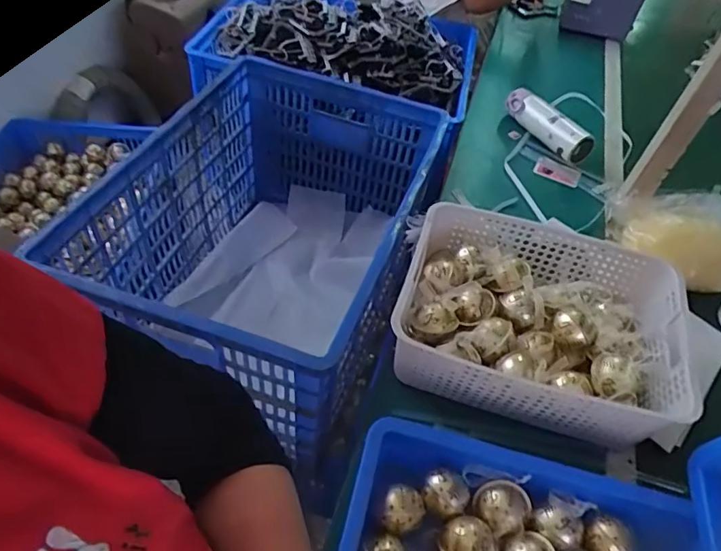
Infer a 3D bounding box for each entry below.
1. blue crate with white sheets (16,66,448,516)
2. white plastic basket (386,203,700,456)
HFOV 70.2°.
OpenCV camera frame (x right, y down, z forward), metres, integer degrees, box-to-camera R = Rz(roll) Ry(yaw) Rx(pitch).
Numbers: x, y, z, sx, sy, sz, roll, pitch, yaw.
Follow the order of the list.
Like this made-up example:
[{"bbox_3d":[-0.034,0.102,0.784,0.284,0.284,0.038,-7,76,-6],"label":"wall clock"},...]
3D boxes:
[{"bbox_3d":[-0.148,-0.071,1.034,0.466,0.417,0.674,20,51,10],"label":"blue crate with white sheets"},{"bbox_3d":[0.233,0.062,0.698,0.346,0.117,0.262,15,50,6],"label":"white plastic basket"}]

